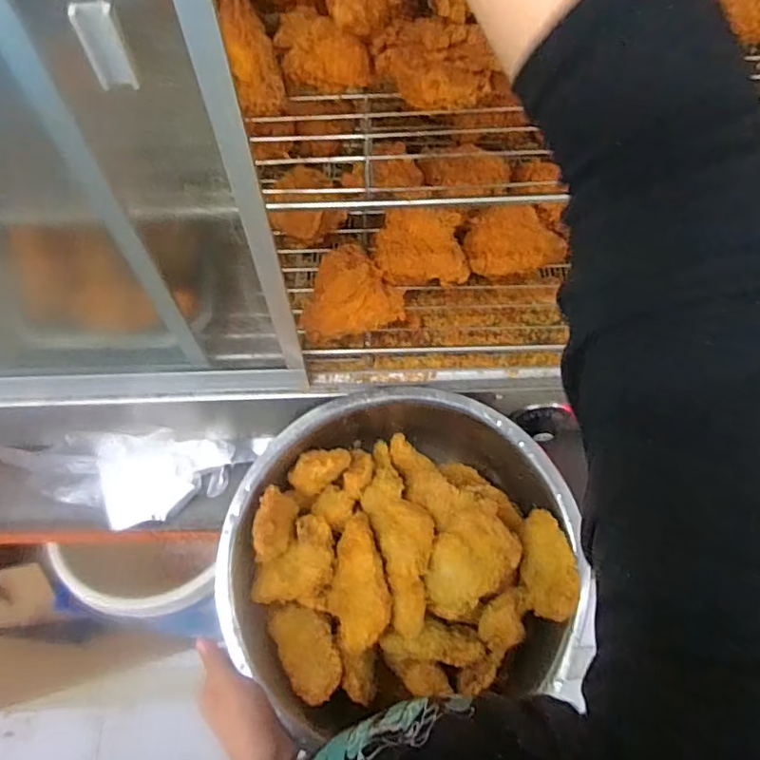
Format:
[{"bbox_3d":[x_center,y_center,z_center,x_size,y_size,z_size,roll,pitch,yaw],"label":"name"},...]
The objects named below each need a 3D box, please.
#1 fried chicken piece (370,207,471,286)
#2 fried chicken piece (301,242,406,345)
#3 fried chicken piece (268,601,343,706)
[{"bbox_3d":[0.041,-0.134,0.571,0.089,0.070,0.045,3,18,2],"label":"fried chicken piece"},{"bbox_3d":[-0.029,-0.085,0.546,0.106,0.046,0.074,-18,64,-10],"label":"fried chicken piece"},{"bbox_3d":[-0.071,0.255,0.543,0.052,0.034,0.097,-27,66,-14],"label":"fried chicken piece"}]

